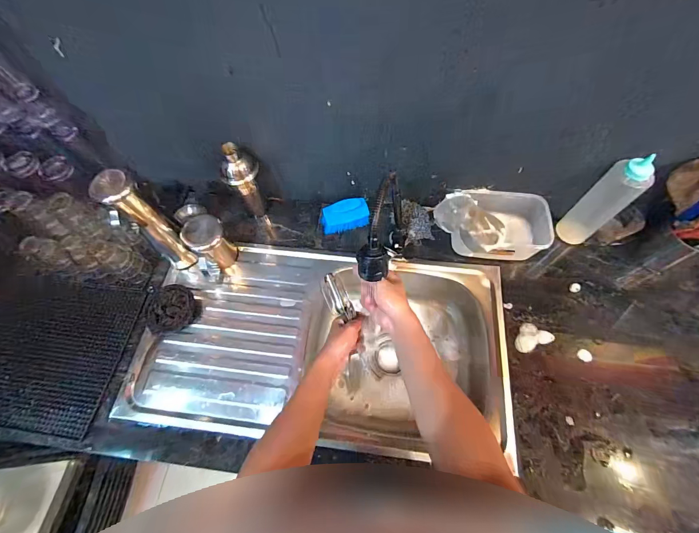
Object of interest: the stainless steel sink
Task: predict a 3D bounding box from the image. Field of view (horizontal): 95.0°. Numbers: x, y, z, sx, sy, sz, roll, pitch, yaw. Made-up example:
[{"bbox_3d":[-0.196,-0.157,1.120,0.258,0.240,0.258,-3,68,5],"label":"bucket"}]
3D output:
[{"bbox_3d":[-0.052,0.176,0.711,0.736,0.147,0.379,4,65,4],"label":"stainless steel sink"}]

